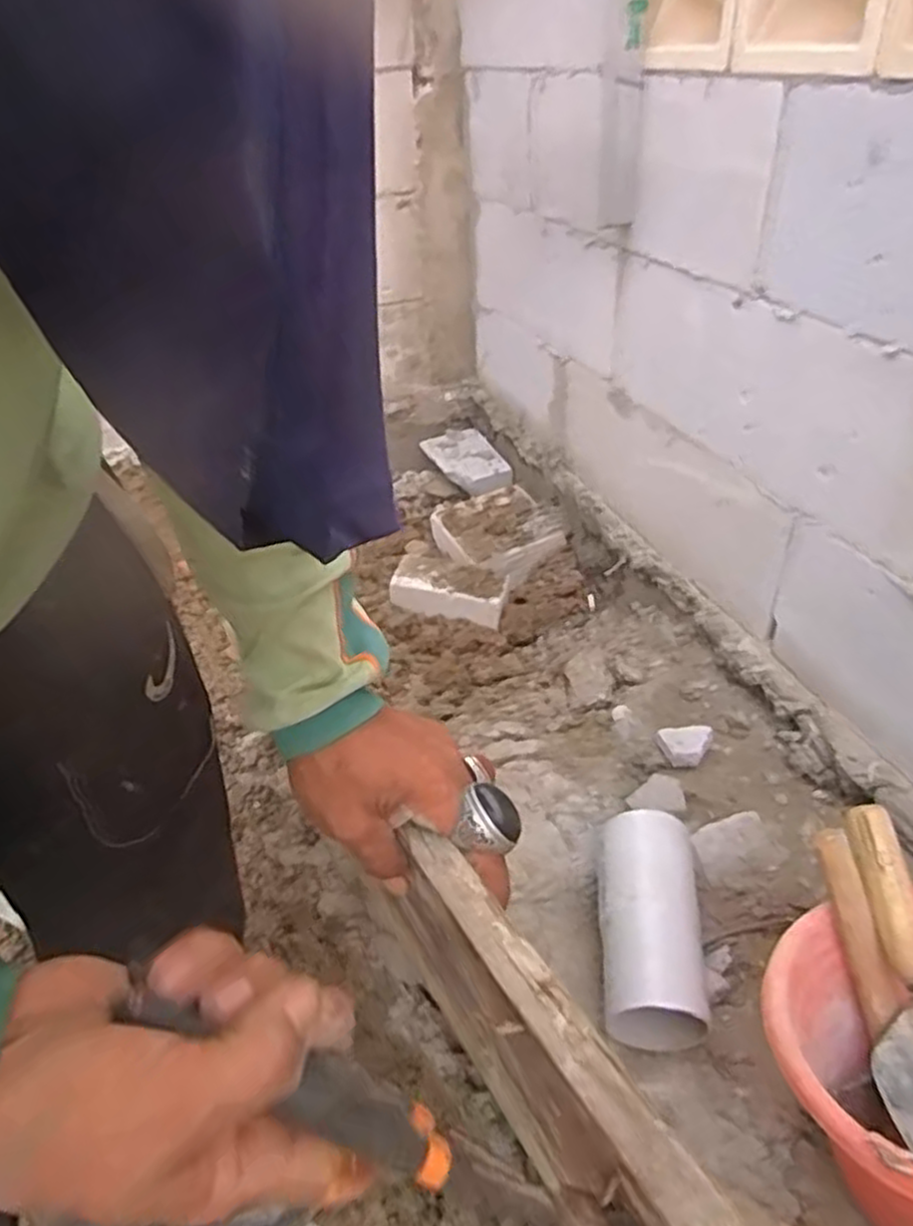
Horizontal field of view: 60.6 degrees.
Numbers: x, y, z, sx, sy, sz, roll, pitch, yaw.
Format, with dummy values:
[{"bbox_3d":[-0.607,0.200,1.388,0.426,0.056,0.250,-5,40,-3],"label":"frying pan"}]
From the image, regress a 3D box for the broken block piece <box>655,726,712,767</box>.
[{"bbox_3d":[0.278,0.165,0.967,0.063,0.032,0.062,11,38,18],"label":"broken block piece"}]

